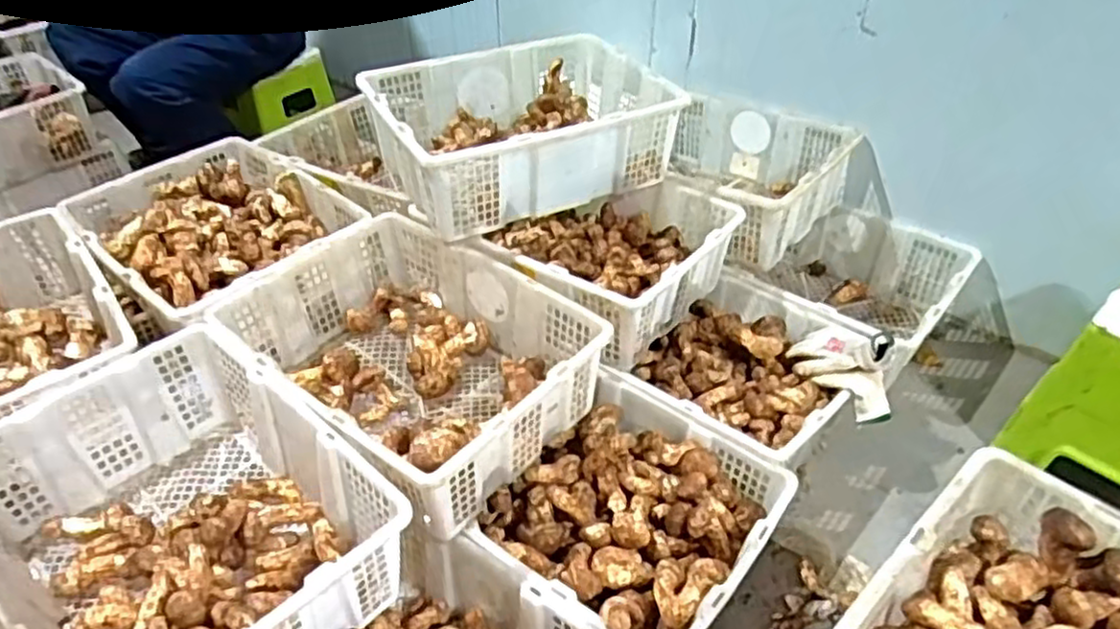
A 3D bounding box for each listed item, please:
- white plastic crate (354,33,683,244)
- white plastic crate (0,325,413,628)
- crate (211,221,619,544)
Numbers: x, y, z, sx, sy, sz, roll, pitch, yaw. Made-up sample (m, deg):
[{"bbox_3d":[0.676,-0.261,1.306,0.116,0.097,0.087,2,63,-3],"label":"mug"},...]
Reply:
[{"bbox_3d":[-0.072,-0.332,1.313,0.475,0.166,0.356,-21,43,-22],"label":"white plastic crate"},{"bbox_3d":[-0.455,0.246,0.878,0.476,0.165,0.344,29,48,32],"label":"white plastic crate"},{"bbox_3d":[-0.224,0.065,1.093,0.478,0.161,0.366,27,47,31],"label":"crate"}]

